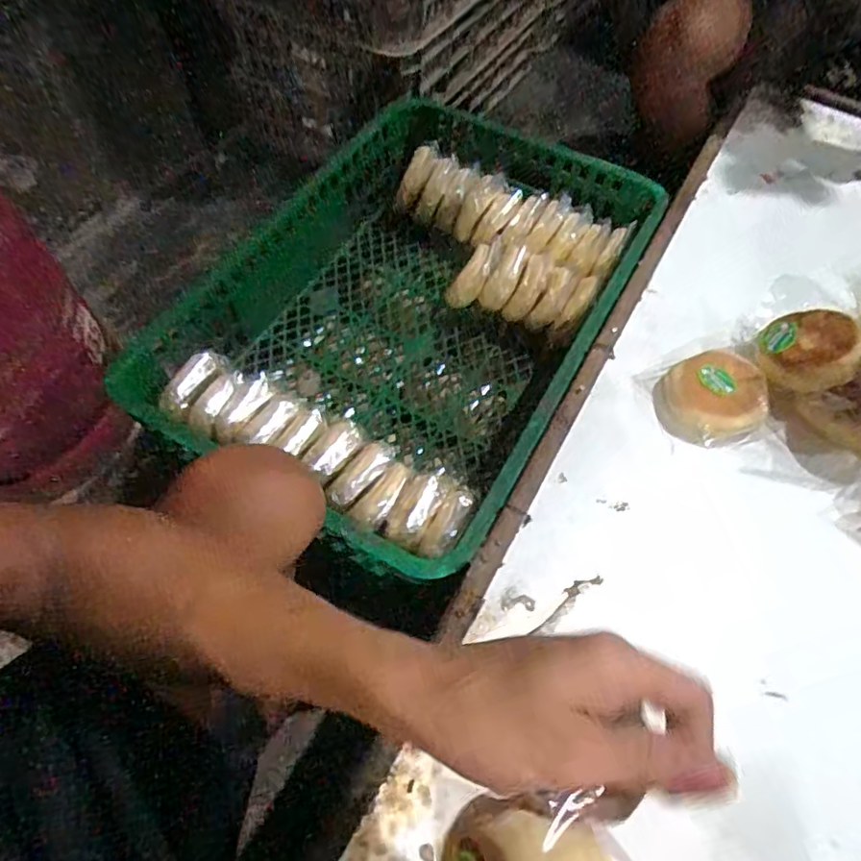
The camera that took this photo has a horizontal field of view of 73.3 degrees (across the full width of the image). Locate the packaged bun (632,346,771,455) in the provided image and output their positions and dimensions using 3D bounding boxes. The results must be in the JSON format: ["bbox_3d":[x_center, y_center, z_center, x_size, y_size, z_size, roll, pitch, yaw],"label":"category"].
[{"bbox_3d":[0.275,-0.032,0.564,0.109,0.036,0.098,-13,62,-8],"label":"packaged bun"}]

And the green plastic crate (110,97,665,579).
[{"bbox_3d":[-0.012,-0.154,0.743,0.437,0.169,0.625,29,64,14],"label":"green plastic crate"}]

